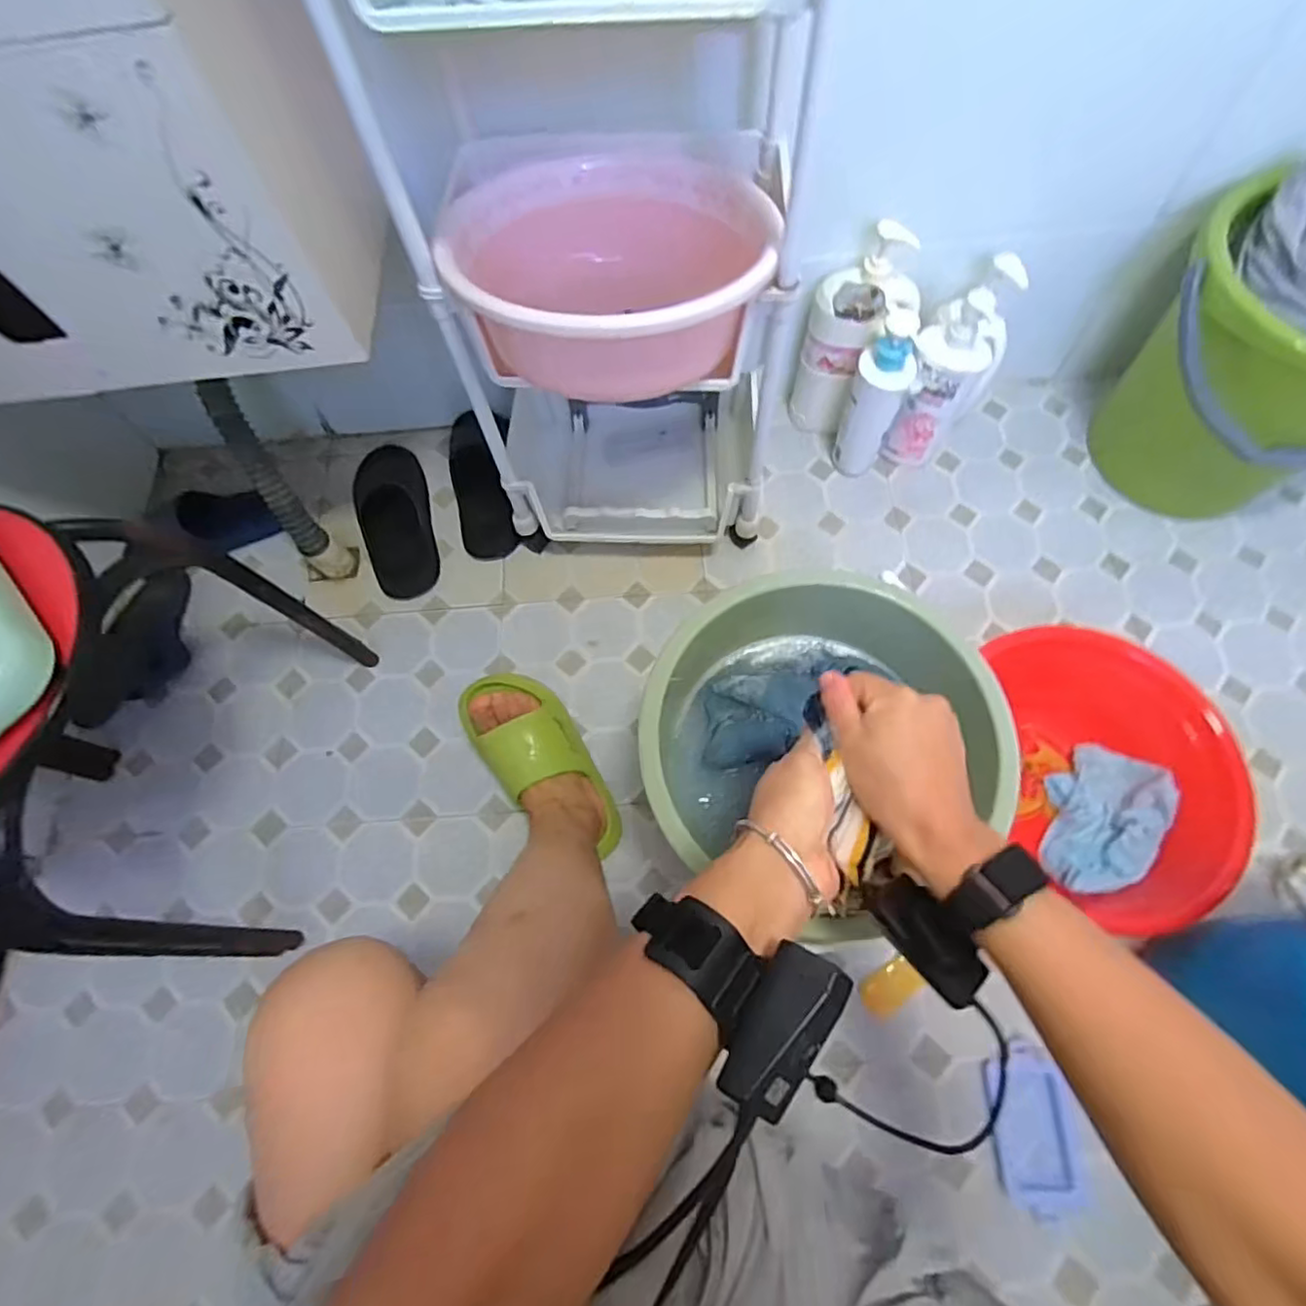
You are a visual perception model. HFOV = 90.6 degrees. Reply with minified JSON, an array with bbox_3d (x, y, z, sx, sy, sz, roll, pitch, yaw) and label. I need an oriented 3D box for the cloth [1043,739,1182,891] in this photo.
[{"bbox_3d":[0.534,0.196,0.769,0.117,0.027,0.182,18,66,35],"label":"cloth"}]

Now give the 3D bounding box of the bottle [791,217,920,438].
[{"bbox_3d":[0.274,-0.428,0.881,0.098,0.287,0.101,-33,70,-10],"label":"bottle"}]

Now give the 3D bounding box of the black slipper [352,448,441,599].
[{"bbox_3d":[-0.385,-0.217,0.954,0.093,0.084,0.268,-16,68,-4],"label":"black slipper"}]

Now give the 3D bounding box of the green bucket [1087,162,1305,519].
[{"bbox_3d":[0.755,-0.349,0.817,0.279,0.352,0.293,-1,68,2],"label":"green bucket"}]

